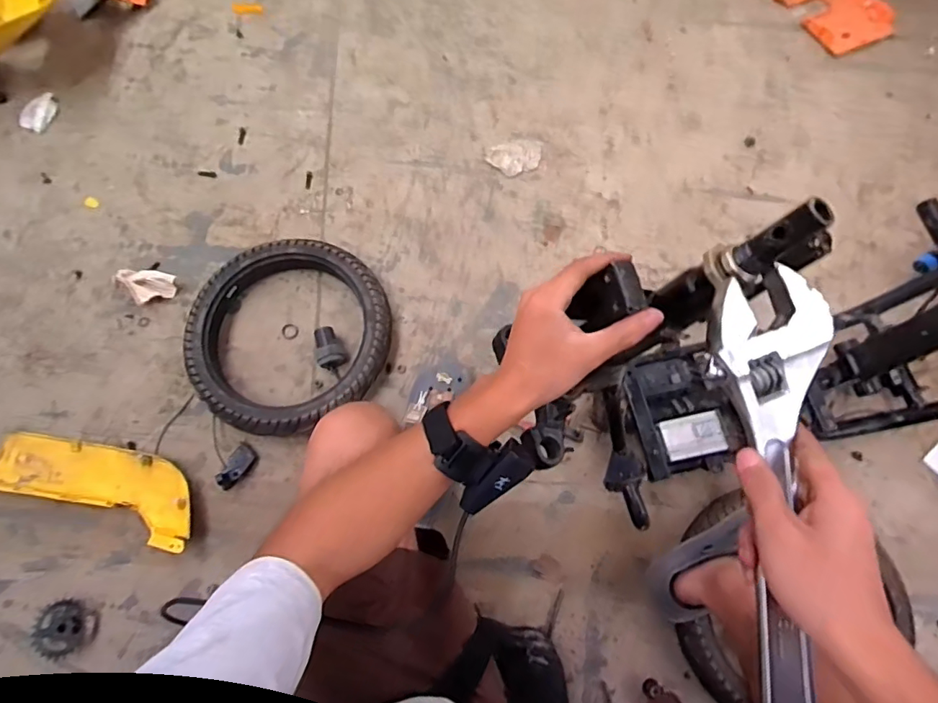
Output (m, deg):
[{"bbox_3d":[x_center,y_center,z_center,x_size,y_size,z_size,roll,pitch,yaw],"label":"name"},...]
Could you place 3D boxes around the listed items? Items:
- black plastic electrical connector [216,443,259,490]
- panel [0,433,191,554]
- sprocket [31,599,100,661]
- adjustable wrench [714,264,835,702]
[{"bbox_3d":[-0.397,0.198,0.879,0.033,0.032,0.076,29,76,7],"label":"black plastic electrical connector"},{"bbox_3d":[-0.618,0.220,0.855,0.361,0.056,0.127,14,75,3],"label":"panel"},{"bbox_3d":[-0.624,0.425,0.793,0.086,0.016,0.078,-30,77,-9],"label":"sprocket"},{"bbox_3d":[0.208,0.114,0.352,0.081,0.019,0.346,4,83,0],"label":"adjustable wrench"}]

